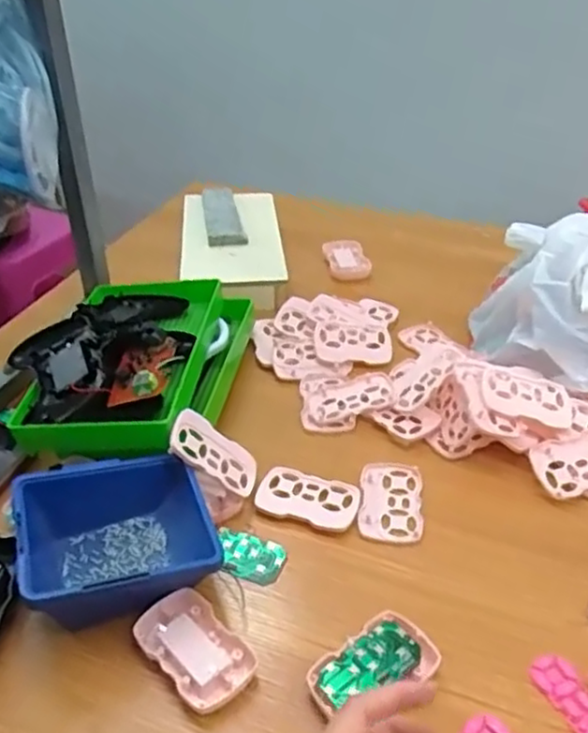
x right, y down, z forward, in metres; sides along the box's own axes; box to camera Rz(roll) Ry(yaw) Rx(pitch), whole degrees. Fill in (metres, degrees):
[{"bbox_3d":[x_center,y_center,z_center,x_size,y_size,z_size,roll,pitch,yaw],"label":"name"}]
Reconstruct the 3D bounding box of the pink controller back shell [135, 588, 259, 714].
[{"bbox_3d":[-0.069,0.198,0.481,0.055,0.015,0.087,-31,47,-34],"label":"pink controller back shell"}]

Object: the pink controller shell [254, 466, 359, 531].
[{"bbox_3d":[0.014,0.114,0.598,0.086,0.010,0.055,12,39,16],"label":"pink controller shell"}]

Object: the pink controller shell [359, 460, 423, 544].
[{"bbox_3d":[0.086,0.118,0.601,0.053,0.007,0.091,5,37,7],"label":"pink controller shell"}]

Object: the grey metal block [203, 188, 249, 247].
[{"bbox_3d":[-0.102,-0.219,0.973,0.050,0.014,0.187,-6,37,-7],"label":"grey metal block"}]

